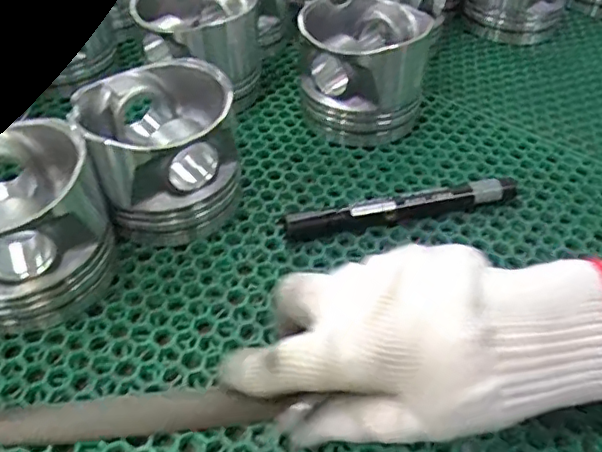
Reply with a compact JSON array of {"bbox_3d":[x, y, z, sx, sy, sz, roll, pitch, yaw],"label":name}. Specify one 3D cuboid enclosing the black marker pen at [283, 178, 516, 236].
[{"bbox_3d":[0.064,-0.012,0.343,0.144,0.018,0.015,-10,47,-10],"label":"black marker pen"}]

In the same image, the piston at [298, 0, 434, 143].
[{"bbox_3d":[0.045,-0.111,0.403,0.084,0.076,0.083,8,46,8],"label":"piston"}]

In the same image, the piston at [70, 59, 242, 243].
[{"bbox_3d":[-0.081,-0.044,0.336,0.085,0.072,0.089,-10,47,-10],"label":"piston"}]

